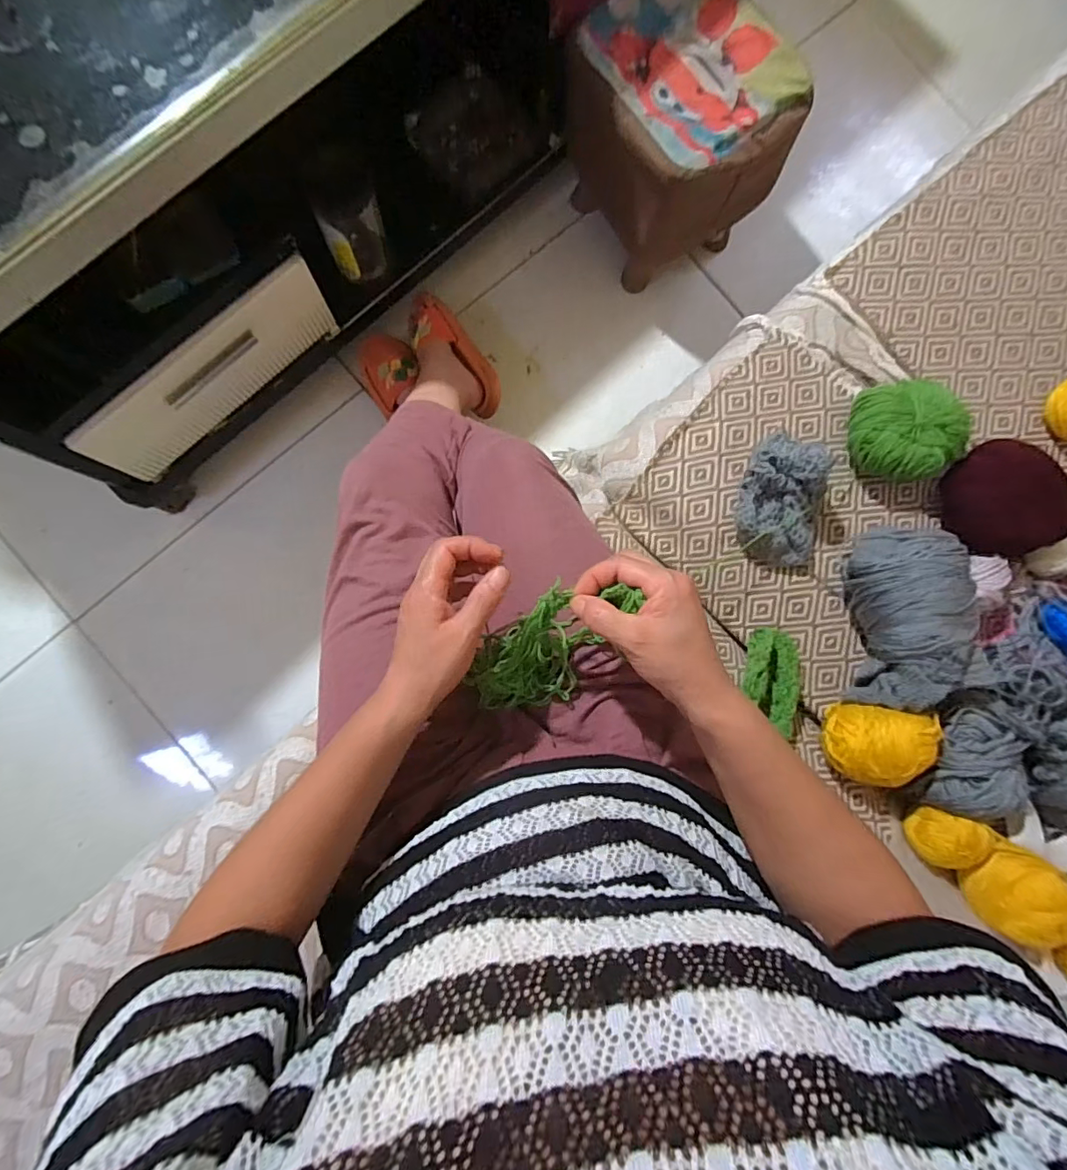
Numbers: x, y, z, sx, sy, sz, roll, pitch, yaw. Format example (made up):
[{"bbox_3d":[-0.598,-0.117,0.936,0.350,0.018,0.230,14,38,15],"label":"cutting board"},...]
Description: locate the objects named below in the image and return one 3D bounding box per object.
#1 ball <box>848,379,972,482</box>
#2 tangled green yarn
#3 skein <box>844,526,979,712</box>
[{"bbox_3d":[0.346,-0.142,0.487,0.089,0.050,0.087,0,86,-3],"label":"ball"},{"bbox_3d":[0.009,0.045,0.376,0.073,0.089,0.118,32,85,-1],"label":"tangled green yarn"},{"bbox_3d":[0.337,0.029,0.469,0.078,0.068,0.159,-2,86,-3],"label":"skein"}]

